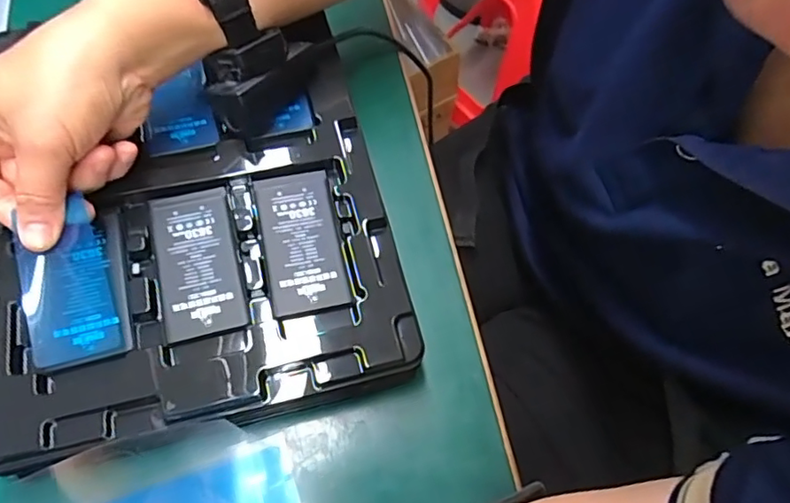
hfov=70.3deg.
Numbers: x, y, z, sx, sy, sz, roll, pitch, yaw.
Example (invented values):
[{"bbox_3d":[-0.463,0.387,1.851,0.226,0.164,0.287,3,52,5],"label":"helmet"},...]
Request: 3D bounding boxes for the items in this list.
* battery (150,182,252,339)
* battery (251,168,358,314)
[{"bbox_3d":[-0.110,0.004,0.310,0.043,0.004,0.087,-13,65,-10],"label":"battery"},{"bbox_3d":[-0.054,-0.007,0.322,0.044,0.004,0.086,-11,65,-9],"label":"battery"}]

